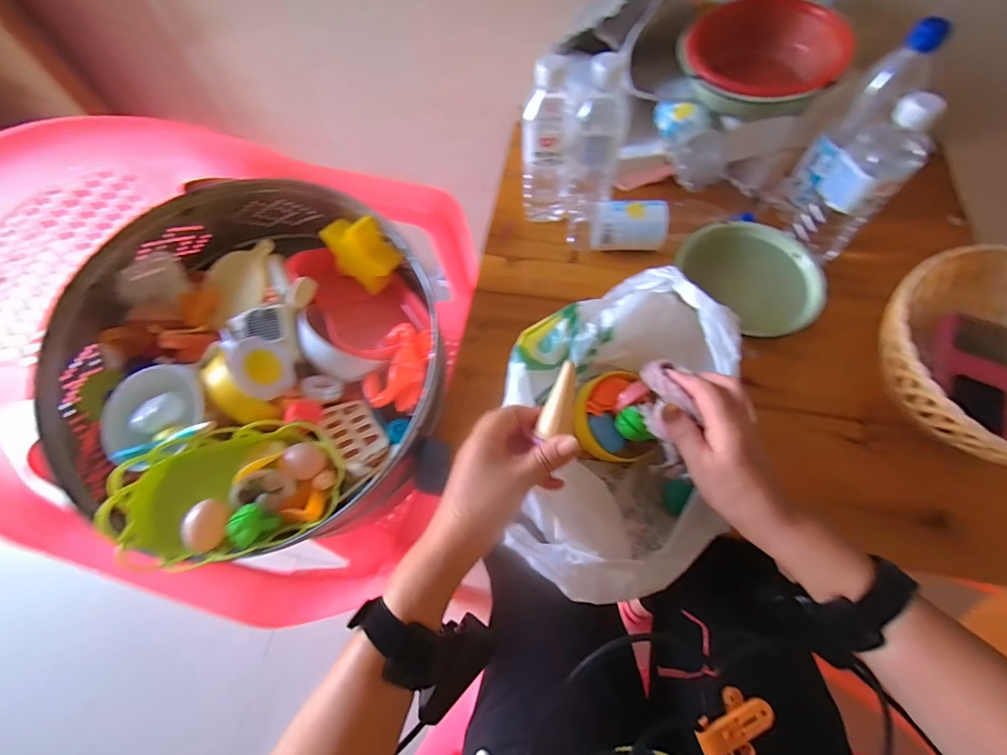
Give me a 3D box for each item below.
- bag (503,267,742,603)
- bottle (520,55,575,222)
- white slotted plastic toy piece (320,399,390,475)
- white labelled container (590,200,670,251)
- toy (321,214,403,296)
[{"bbox_3d":[0.108,0.049,0.451,0.207,0.133,0.318,9,67,6],"label":"bag"},{"bbox_3d":[0.055,-0.304,0.578,0.063,0.221,0.065,-3,66,1],"label":"bottle"},{"bbox_3d":[-0.159,0.062,0.472,0.050,0.023,0.080,-26,64,-33],"label":"white slotted plastic toy piece"},{"bbox_3d":[0.173,-0.204,0.606,0.099,0.053,0.058,7,67,5],"label":"white labelled container"},{"bbox_3d":[-0.176,-0.156,0.549,0.092,0.083,0.054,31,71,14],"label":"toy"}]

